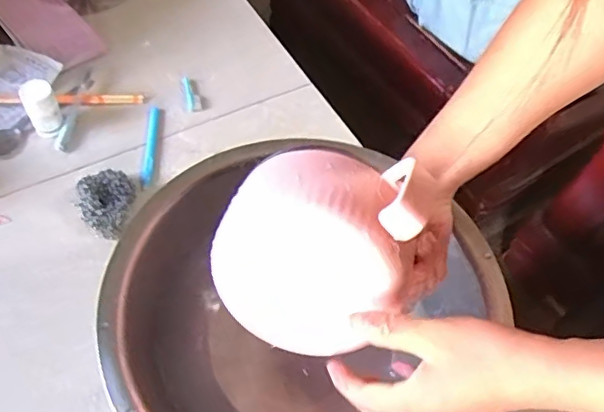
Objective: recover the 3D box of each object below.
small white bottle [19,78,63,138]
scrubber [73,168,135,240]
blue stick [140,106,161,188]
[{"bbox_3d":[-0.293,-0.110,0.633,0.034,0.059,0.031,-21,60,-18],"label":"small white bottle"},{"bbox_3d":[-0.204,-0.004,0.590,0.060,0.031,0.069,-30,63,-22],"label":"scrubber"},{"bbox_3d":[-0.176,-0.073,0.653,0.016,0.007,0.116,1,56,-4],"label":"blue stick"}]

